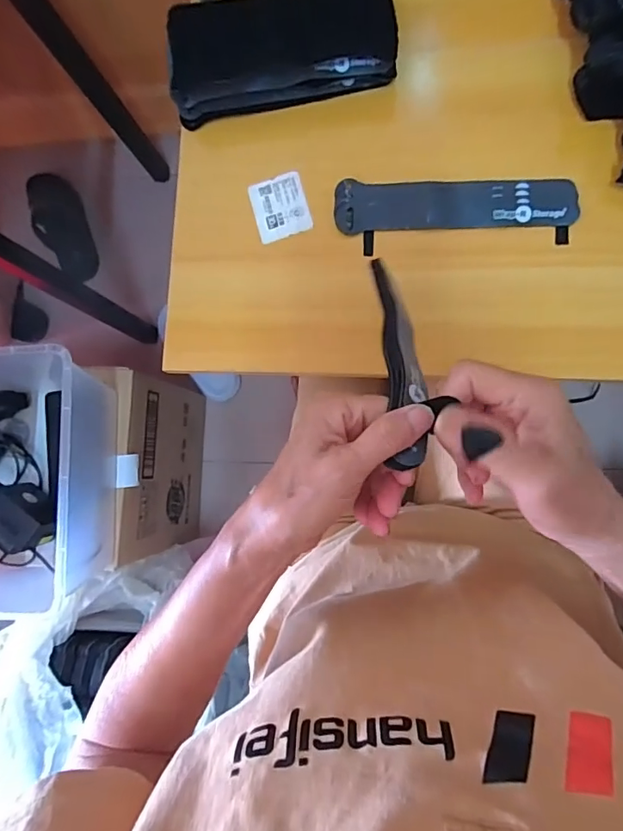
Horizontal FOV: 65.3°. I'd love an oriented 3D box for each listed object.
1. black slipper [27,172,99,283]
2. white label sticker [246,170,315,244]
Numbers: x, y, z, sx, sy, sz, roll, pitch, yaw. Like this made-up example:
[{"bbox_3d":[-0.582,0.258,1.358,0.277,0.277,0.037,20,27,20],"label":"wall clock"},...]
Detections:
[{"bbox_3d":[-0.522,-0.395,1.025,0.092,0.063,0.238,-23,82,6],"label":"black slipper"},{"bbox_3d":[-0.028,-0.192,0.448,0.049,0.004,0.058,-16,86,4],"label":"white label sticker"}]

